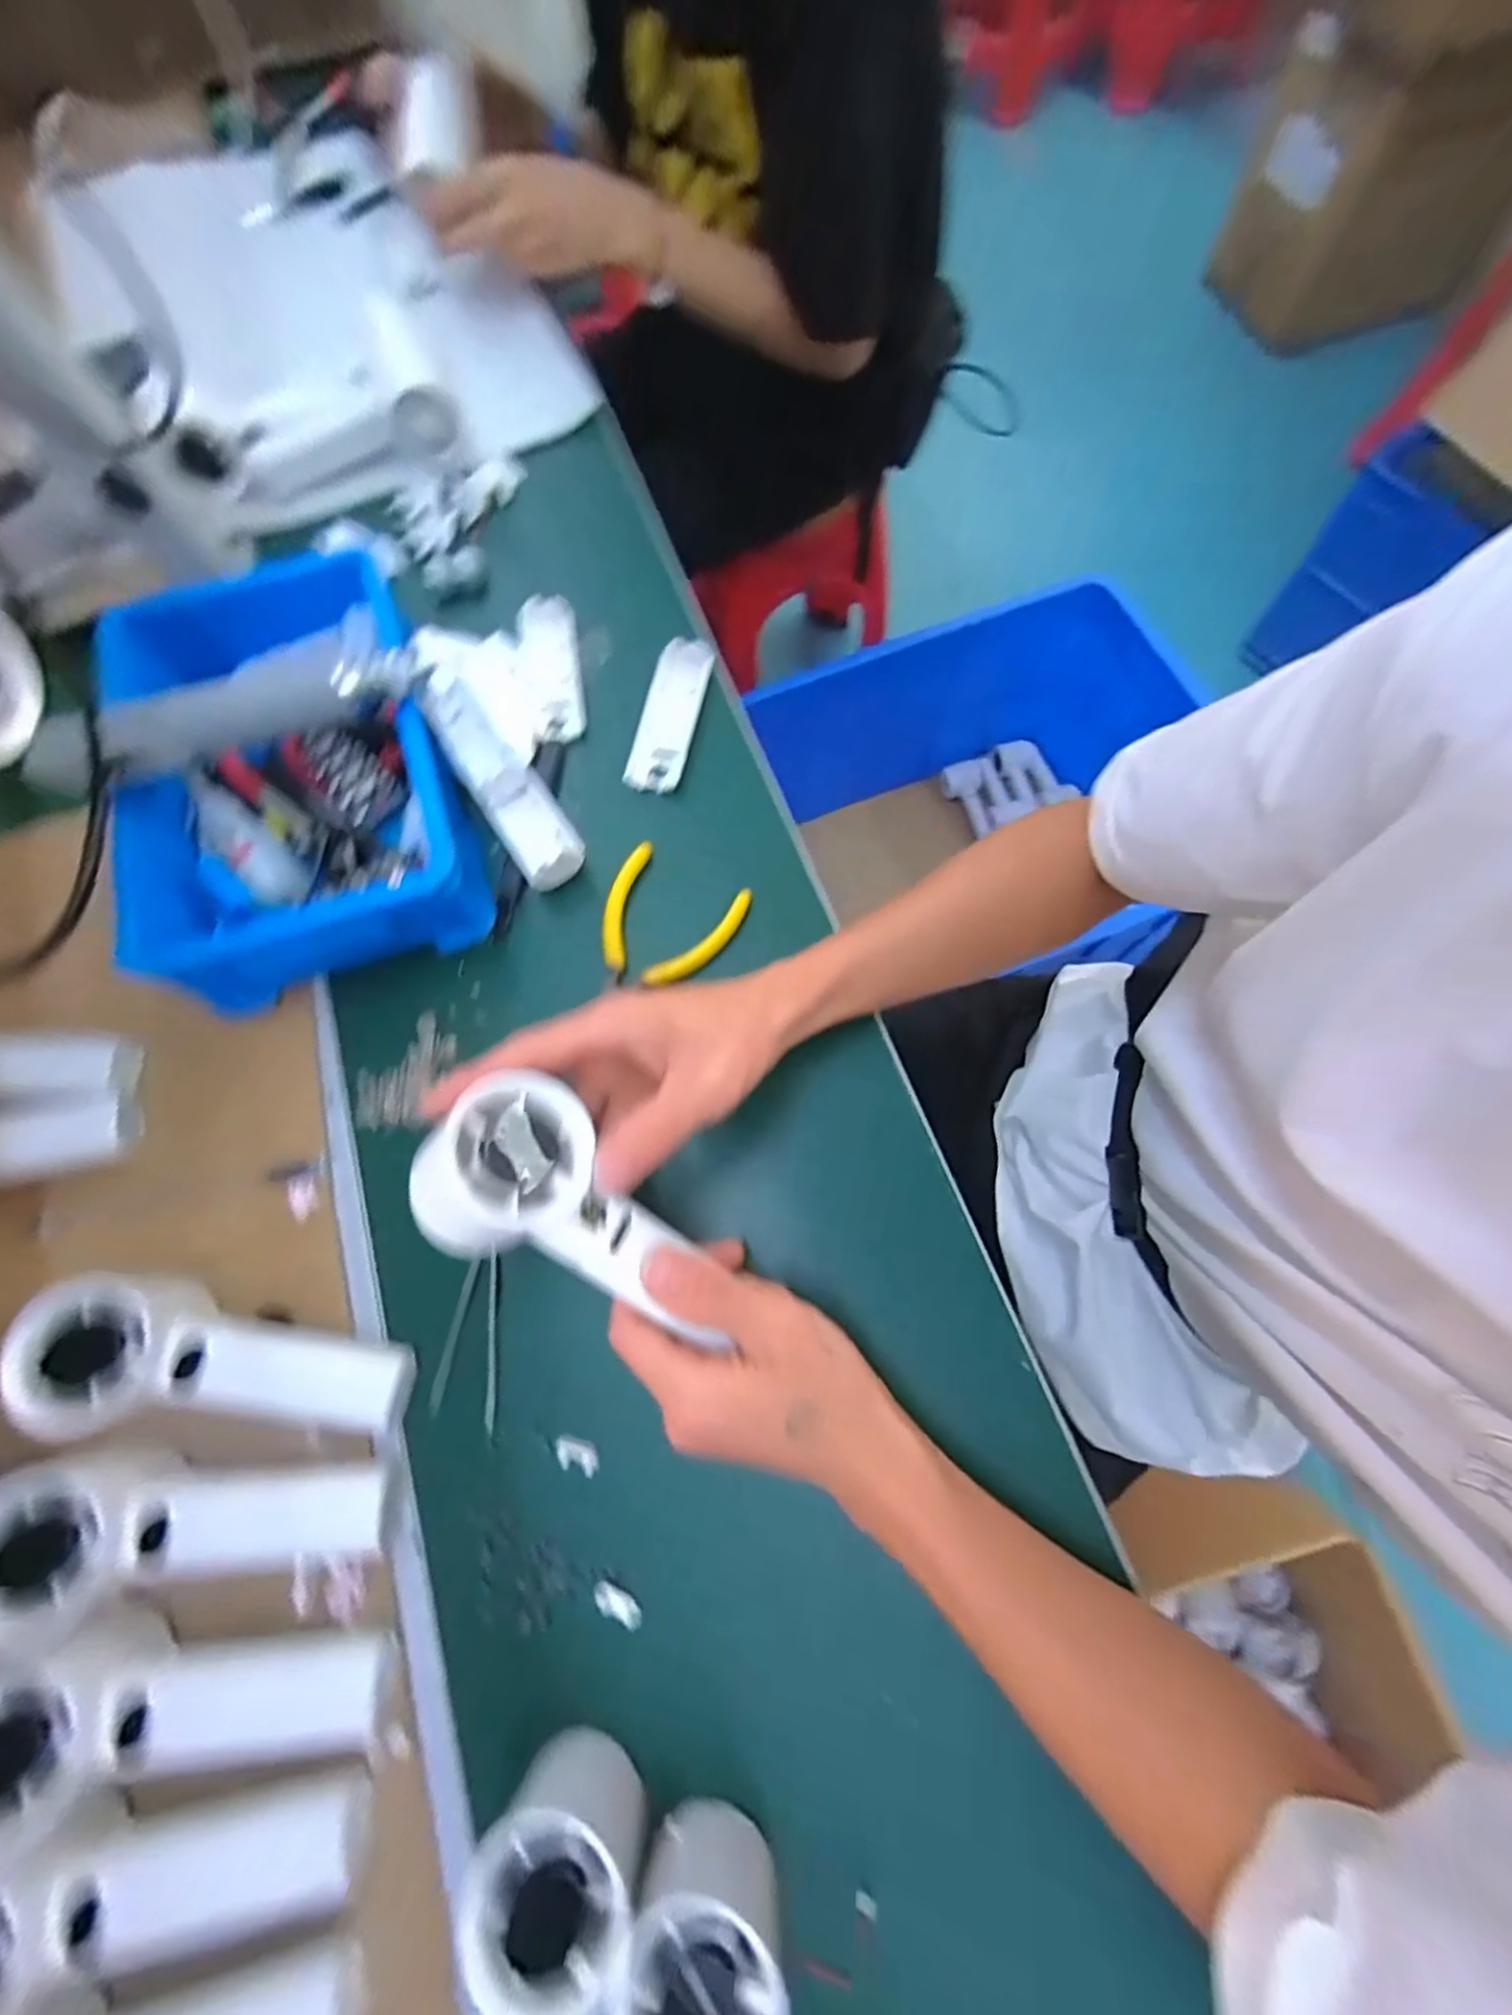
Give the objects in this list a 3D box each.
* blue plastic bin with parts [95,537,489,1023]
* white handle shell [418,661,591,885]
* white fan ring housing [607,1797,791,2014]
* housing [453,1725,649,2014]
[{"bbox_3d":[-0.269,-0.148,0.416,0.161,0.075,0.261,-18,71,-3],"label":"blue plastic bin with parts"},{"bbox_3d":[-0.165,-0.149,0.439,0.038,0.027,0.181,-34,73,-8],"label":"white handle shell"},{"bbox_3d":[-0.019,0.346,0.253,0.059,0.049,0.052,14,73,8],"label":"white fan ring housing"},{"bbox_3d":[-0.074,0.325,0.261,0.057,0.049,0.054,21,74,10],"label":"housing"}]

